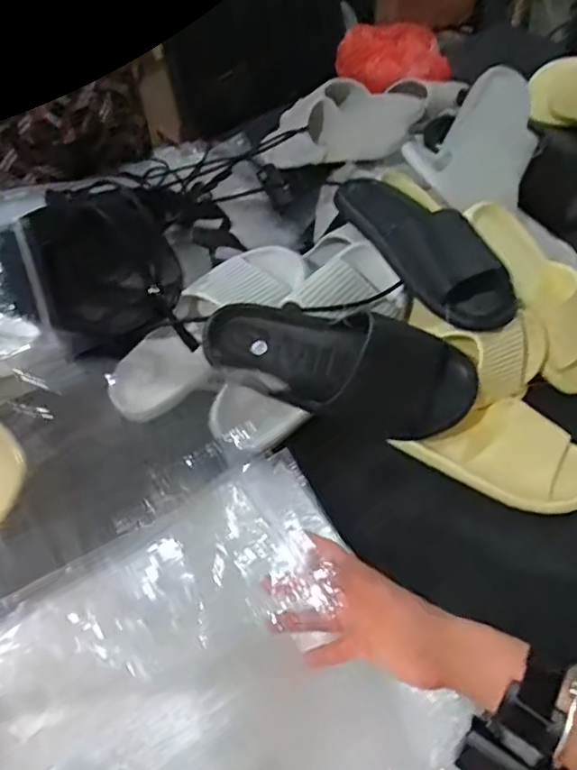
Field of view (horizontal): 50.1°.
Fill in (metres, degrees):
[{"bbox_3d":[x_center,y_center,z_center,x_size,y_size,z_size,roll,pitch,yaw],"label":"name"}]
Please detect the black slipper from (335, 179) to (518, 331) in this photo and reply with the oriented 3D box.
[{"bbox_3d":[0.153,-0.170,0.711,0.101,0.059,0.275,-22,54,-17],"label":"black slipper"}]

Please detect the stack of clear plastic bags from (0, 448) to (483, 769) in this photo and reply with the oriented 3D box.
[{"bbox_3d":[-0.078,0.287,0.478,0.400,0.058,0.362,-27,56,-20],"label":"stack of clear plastic bags"}]

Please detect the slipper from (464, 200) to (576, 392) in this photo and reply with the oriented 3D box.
[{"bbox_3d":[0.304,-0.116,0.753,0.092,0.064,0.249,-19,72,-15],"label":"slipper"}]

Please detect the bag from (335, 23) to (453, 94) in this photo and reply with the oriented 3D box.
[{"bbox_3d":[0.199,-0.646,1.223,0.127,0.100,0.303,-27,42,-20],"label":"bag"}]

